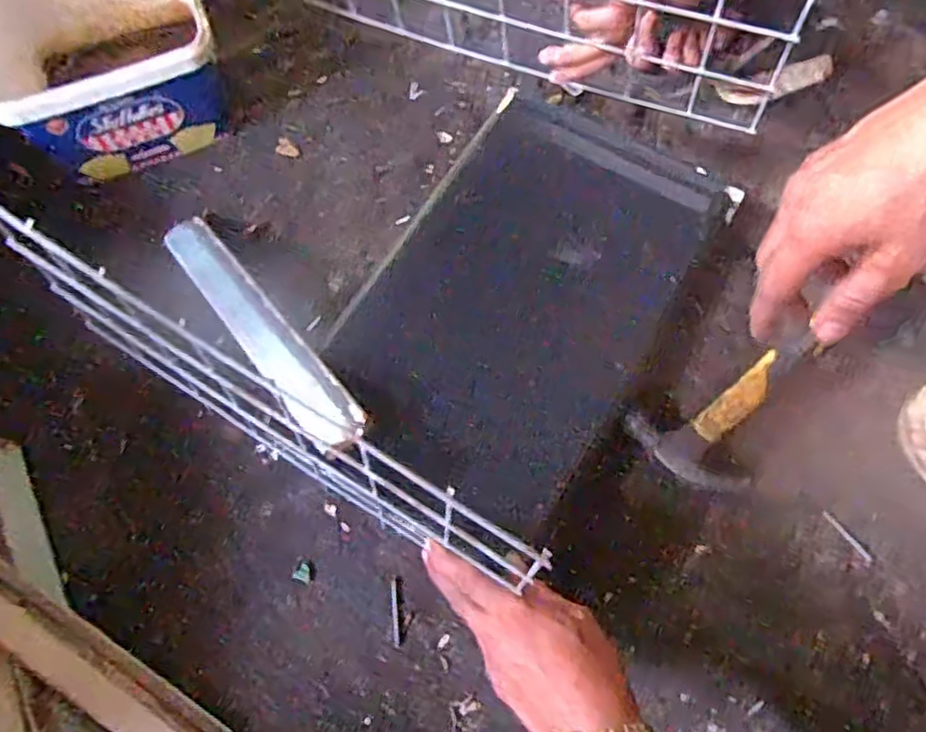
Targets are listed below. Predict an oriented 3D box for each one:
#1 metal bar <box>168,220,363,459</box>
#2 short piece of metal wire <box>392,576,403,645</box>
[{"bbox_3d":[-0.167,-0.034,0.554,0.042,0.013,0.280,-38,62,-13],"label":"metal bar"},{"bbox_3d":[-0.047,0.177,0.500,0.007,0.004,0.047,-4,54,-3],"label":"short piece of metal wire"}]

